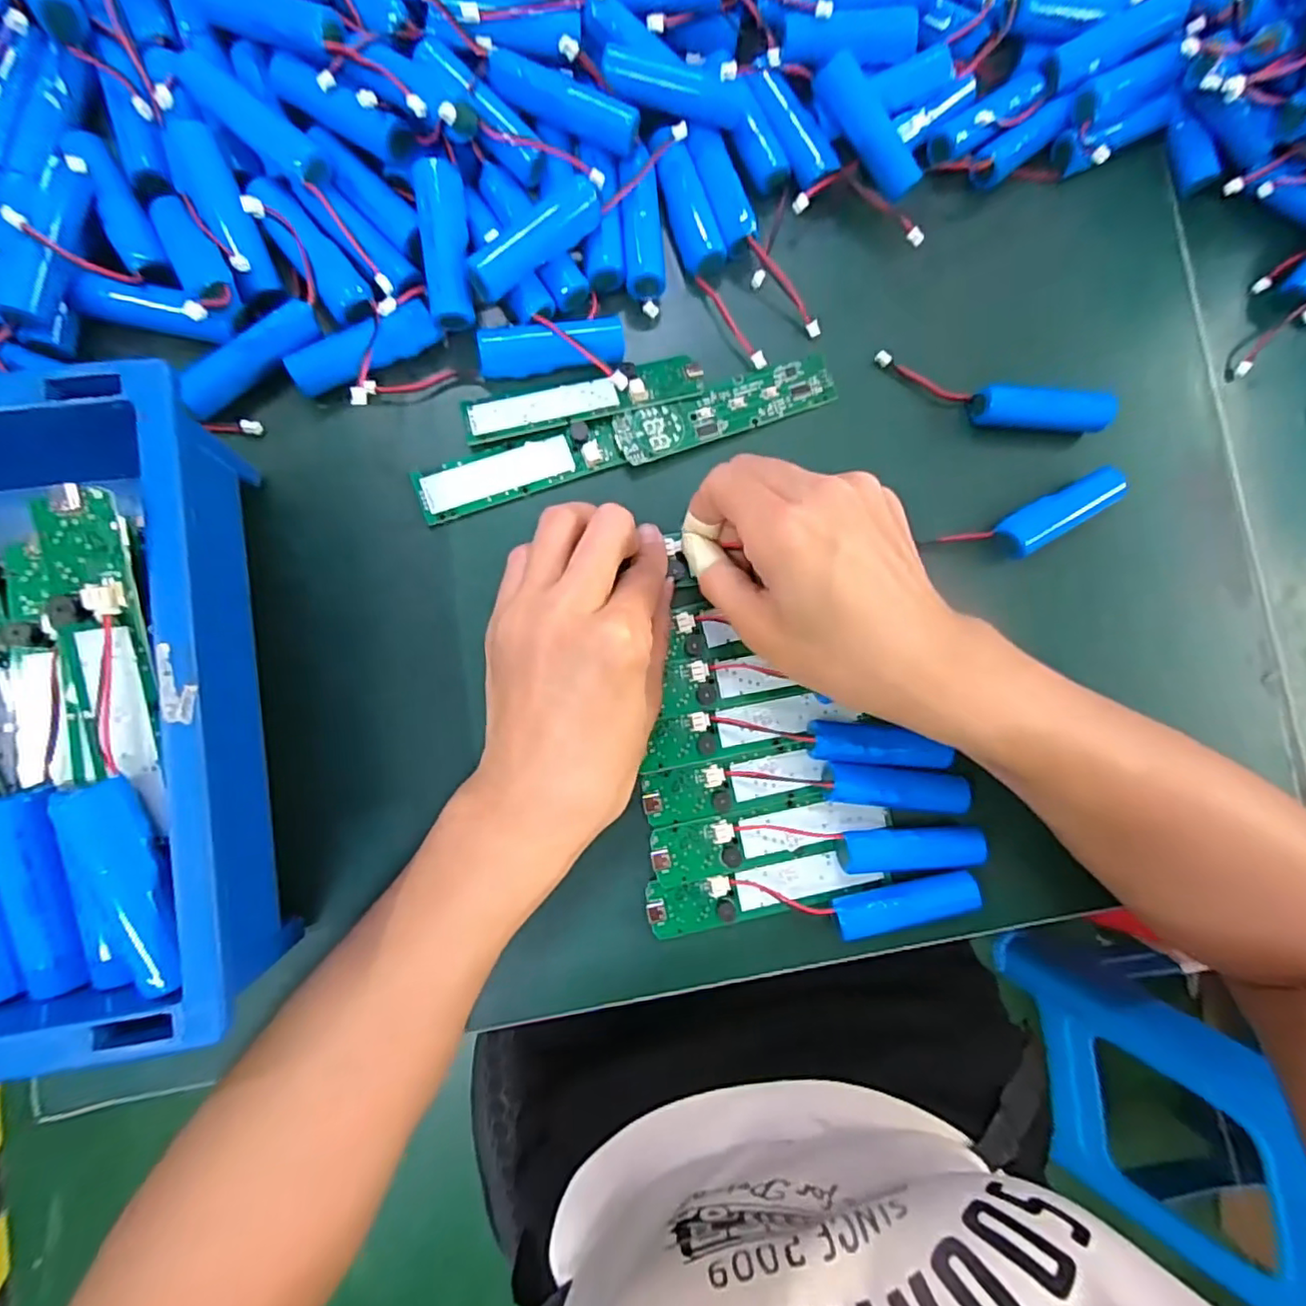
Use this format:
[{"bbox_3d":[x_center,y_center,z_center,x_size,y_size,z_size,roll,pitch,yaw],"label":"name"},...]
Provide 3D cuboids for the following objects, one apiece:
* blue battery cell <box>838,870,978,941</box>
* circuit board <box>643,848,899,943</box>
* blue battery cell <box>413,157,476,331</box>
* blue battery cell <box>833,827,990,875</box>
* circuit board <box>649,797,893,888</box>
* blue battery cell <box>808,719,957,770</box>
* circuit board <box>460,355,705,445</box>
[{"bbox_3d":[0.115,0.114,0.288,0.065,0.017,0.020,-12,87,-8],"label":"blue battery cell"},{"bbox_3d":[0.054,0.111,0.288,0.111,0.007,0.024,-7,86,-8],"label":"circuit board"},{"bbox_3d":[-0.093,-0.182,0.279,0.020,0.016,0.068,-5,86,-8],"label":"blue battery cell"},{"bbox_3d":[0.117,0.090,0.290,0.070,0.017,0.019,-1,86,-8],"label":"blue battery cell"},{"bbox_3d":[0.056,0.086,0.291,0.112,0.006,0.026,-9,87,-8],"label":"circuit board"},{"bbox_3d":[0.105,0.042,0.290,0.069,0.022,0.018,6,85,-7],"label":"blue battery cell"},{"bbox_3d":[-0.033,-0.122,0.297,0.113,0.011,0.023,-15,87,-8],"label":"circuit board"}]

